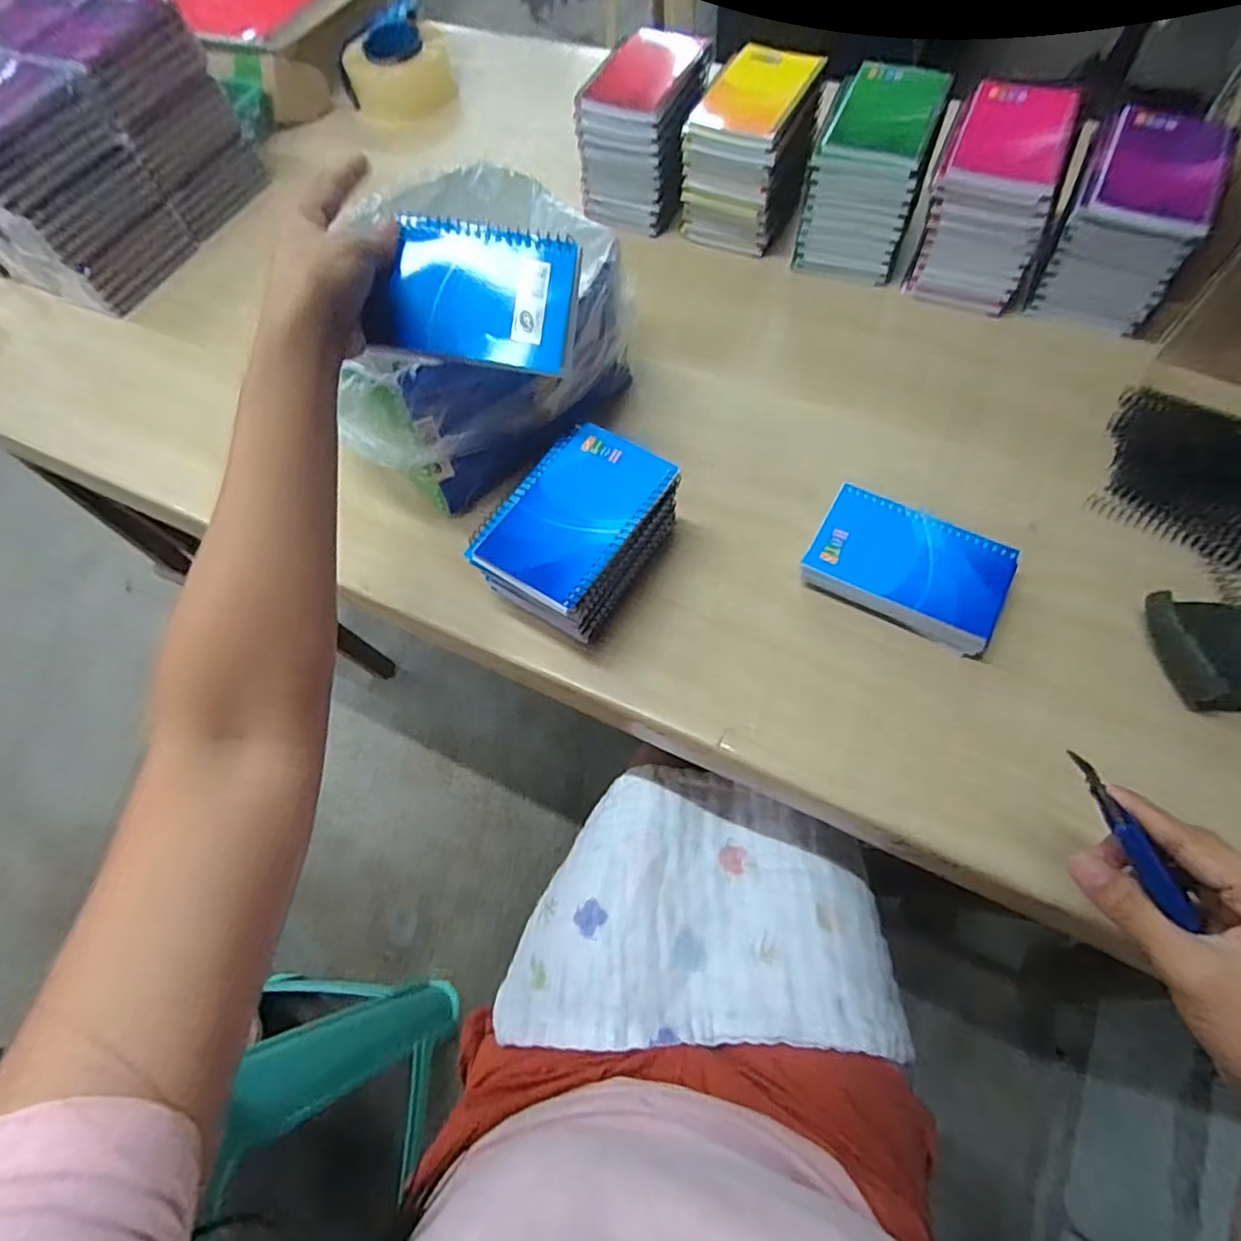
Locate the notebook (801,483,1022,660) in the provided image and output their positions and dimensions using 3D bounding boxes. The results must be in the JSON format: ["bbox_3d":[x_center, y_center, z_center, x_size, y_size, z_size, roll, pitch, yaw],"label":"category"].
[{"bbox_3d":[0.206,-0.037,0.450,0.129,0.028,0.087,26,69,17],"label":"notebook"}]

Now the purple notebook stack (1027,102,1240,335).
[{"bbox_3d":[0.416,-0.320,0.523,0.096,0.123,0.126,25,69,17],"label":"purple notebook stack"}]

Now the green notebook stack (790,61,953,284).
[{"bbox_3d":[0.235,-0.414,0.590,0.099,0.121,0.136,21,68,15],"label":"green notebook stack"}]

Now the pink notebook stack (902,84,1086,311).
[{"bbox_3d":[0.326,-0.369,0.556,0.097,0.124,0.132,20,67,15],"label":"pink notebook stack"}]

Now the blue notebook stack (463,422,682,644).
[{"bbox_3d":[-0.030,-0.058,0.451,0.092,0.082,0.137,31,71,19],"label":"blue notebook stack"}]

